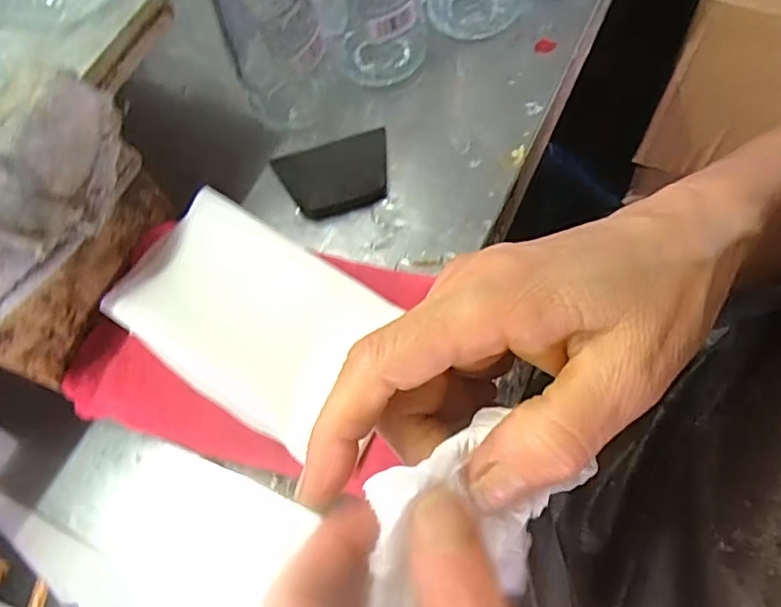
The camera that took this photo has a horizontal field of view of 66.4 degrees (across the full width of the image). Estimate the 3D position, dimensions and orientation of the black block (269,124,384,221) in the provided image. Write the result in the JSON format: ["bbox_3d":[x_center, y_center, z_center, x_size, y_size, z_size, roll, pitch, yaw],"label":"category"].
[{"bbox_3d":[-0.036,-0.084,0.389,0.072,0.014,0.058,-12,68,-2],"label":"black block"}]

